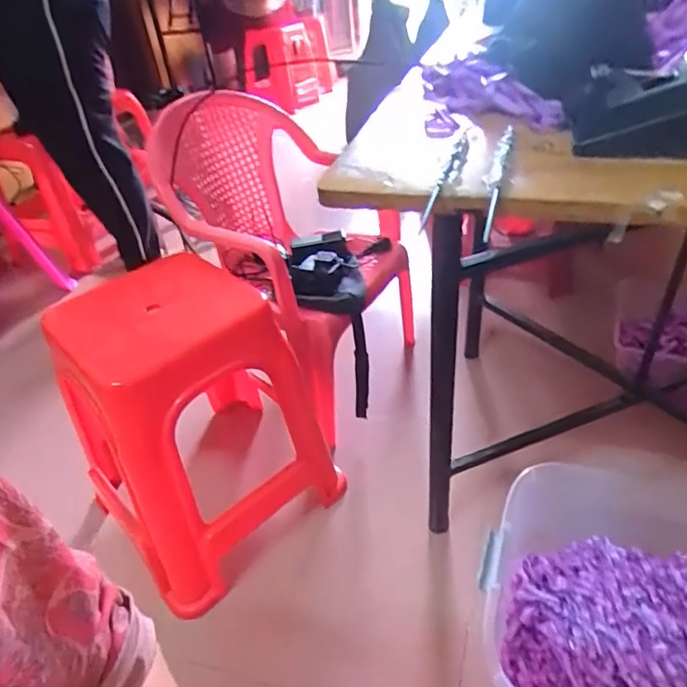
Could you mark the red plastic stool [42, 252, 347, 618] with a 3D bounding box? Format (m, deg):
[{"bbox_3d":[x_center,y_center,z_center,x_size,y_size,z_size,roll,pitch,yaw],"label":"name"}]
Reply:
[{"bbox_3d":[-0.237,0.141,0.956,0.338,0.494,0.303,-32,45,-28],"label":"red plastic stool"}]

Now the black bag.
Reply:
[{"bbox_3d":[-0.039,-0.160,1.149,0.149,0.072,0.277,-10,38,-4],"label":"black bag"}]

